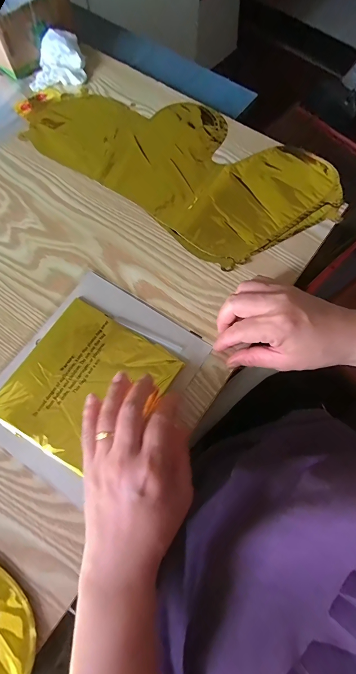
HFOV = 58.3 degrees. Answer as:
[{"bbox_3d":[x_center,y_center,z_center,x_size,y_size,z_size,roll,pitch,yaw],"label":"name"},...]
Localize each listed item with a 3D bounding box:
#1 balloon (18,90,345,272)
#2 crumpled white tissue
[{"bbox_3d":[-0.004,-0.238,0.420,0.408,0.009,0.207,33,73,11],"label":"balloon"},{"bbox_3d":[-0.180,-0.402,0.463,0.083,0.038,0.073,-14,70,-5],"label":"crumpled white tissue"}]

